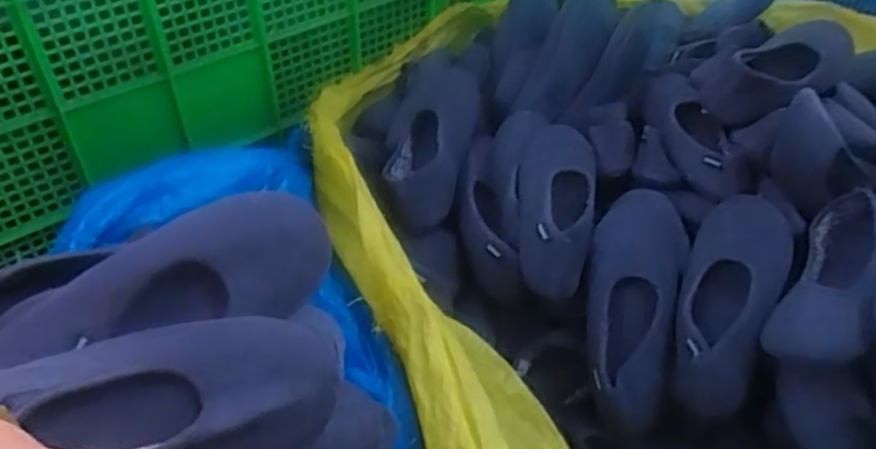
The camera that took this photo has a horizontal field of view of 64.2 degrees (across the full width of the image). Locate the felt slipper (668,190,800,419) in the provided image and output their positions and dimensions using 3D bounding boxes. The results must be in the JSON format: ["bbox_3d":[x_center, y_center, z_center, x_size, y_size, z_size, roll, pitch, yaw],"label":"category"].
[{"bbox_3d":[0.319,0.080,0.767,0.100,0.047,0.260,18,68,17],"label":"felt slipper"}]

